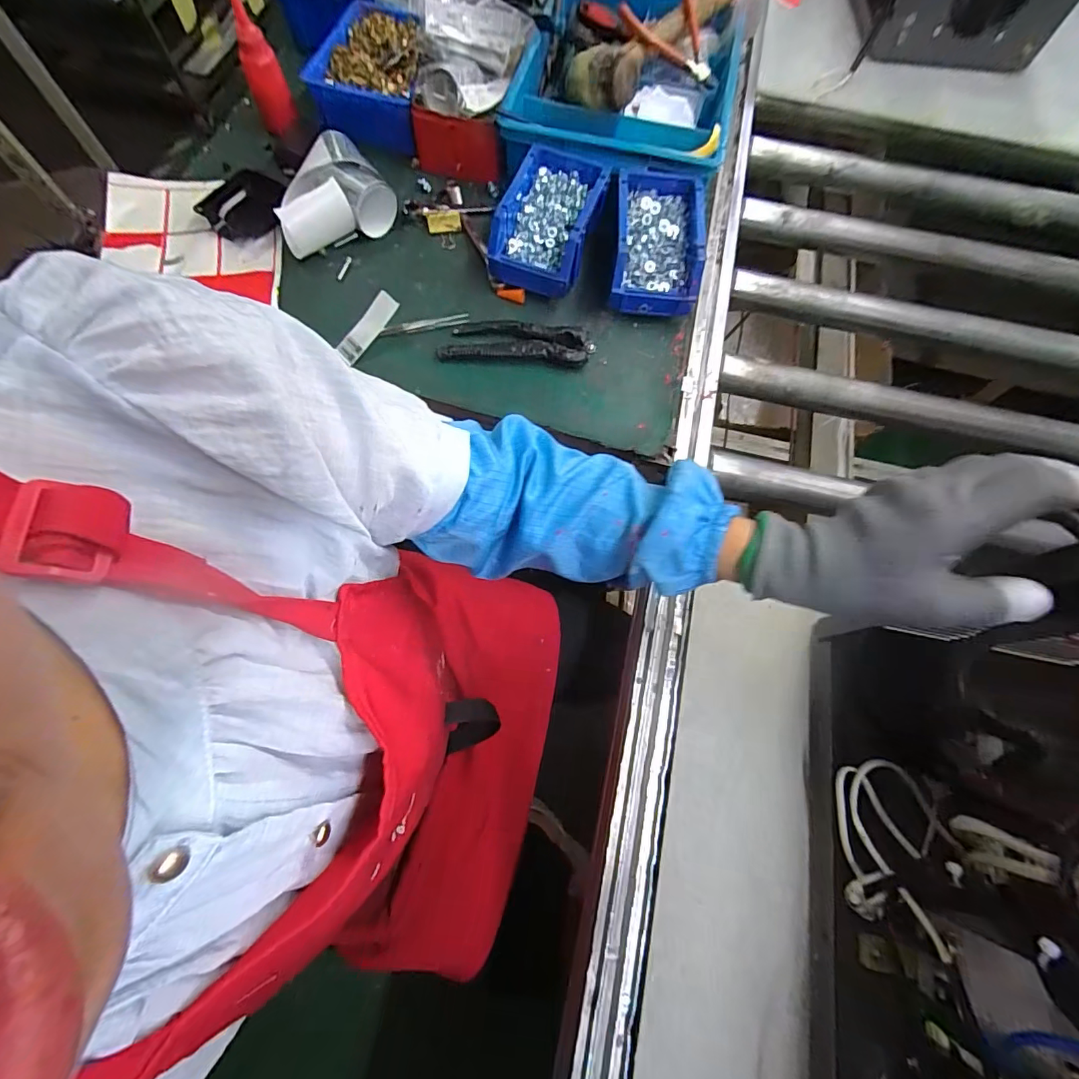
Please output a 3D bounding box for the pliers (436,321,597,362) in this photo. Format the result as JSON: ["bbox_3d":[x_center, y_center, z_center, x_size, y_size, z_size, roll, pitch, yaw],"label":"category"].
[{"bbox_3d":[-0.026,-0.232,0.549,0.172,0.021,0.058,1,70,-2],"label":"pliers"}]

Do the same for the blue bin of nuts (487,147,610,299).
[{"bbox_3d":[0.008,-0.387,0.580,0.112,0.068,0.167,18,71,4],"label":"blue bin of nuts"}]

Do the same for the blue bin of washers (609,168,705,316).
[{"bbox_3d":[0.143,-0.361,0.575,0.108,0.063,0.172,7,70,0],"label":"blue bin of washers"}]

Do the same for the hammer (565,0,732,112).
[{"bbox_3d":[0.153,-0.689,0.645,0.091,0.051,0.301,35,73,10],"label":"hammer"}]

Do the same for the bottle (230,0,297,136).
[{"bbox_3d":[-0.356,-0.608,0.588,0.048,0.151,0.039,-22,73,-10],"label":"bottle"}]

